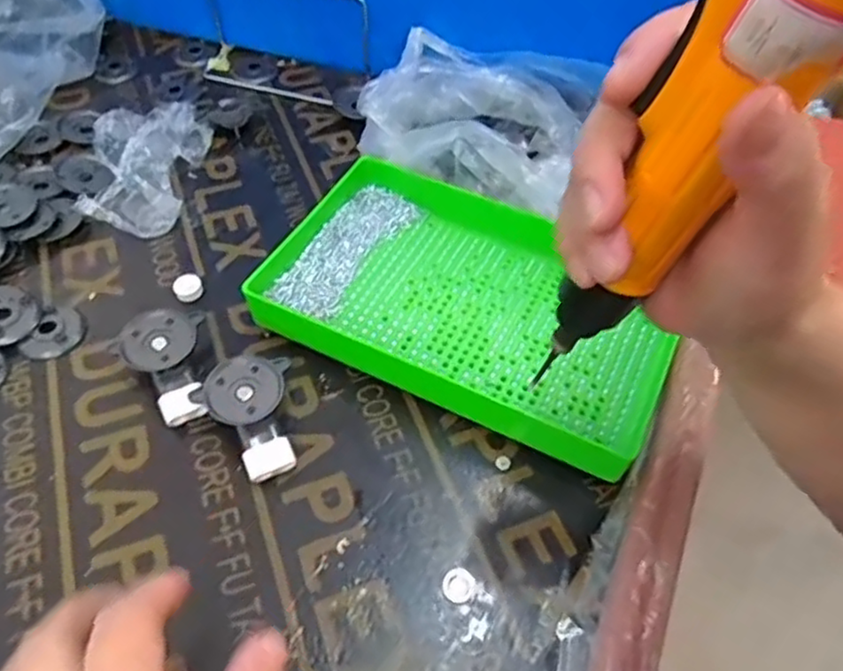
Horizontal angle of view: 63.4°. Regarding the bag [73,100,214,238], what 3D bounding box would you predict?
[{"bbox_3d":[-0.217,-0.132,0.522,0.087,0.023,0.130,5,52,3],"label":"bag"}]

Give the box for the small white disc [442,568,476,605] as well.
[{"bbox_3d":[0.018,0.125,0.340,0.016,0.005,0.016,0,52,-1],"label":"small white disc"}]

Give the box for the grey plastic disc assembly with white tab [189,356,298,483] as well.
[{"bbox_3d":[-0.089,0.043,0.386,0.051,0.028,0.067,-35,60,-24],"label":"grey plastic disc assembly with white tab"}]

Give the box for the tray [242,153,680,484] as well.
[{"bbox_3d":[0.029,-0.022,0.431,0.247,0.039,0.149,22,55,15],"label":"tray"}]

